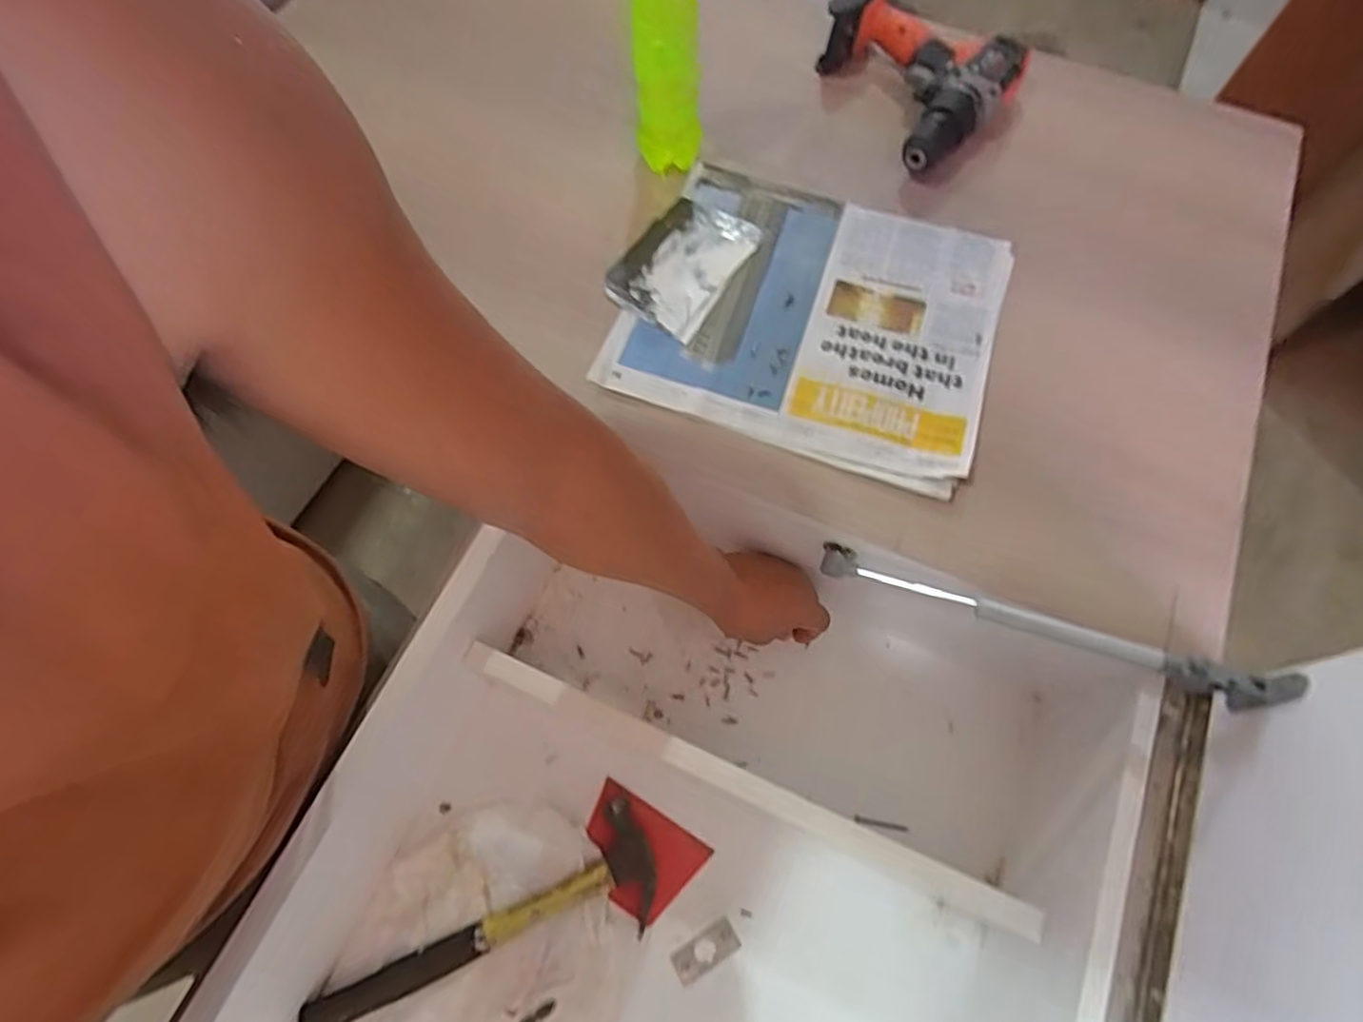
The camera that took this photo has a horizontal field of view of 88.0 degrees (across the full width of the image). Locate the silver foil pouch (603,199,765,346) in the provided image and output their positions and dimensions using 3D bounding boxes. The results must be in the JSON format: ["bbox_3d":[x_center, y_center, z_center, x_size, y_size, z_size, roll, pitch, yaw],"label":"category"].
[{"bbox_3d":[-0.001,-0.226,0.650,0.098,0.013,0.139,31,72,12],"label":"silver foil pouch"}]

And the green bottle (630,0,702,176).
[{"bbox_3d":[-0.014,-0.393,0.599,0.054,0.208,0.064,-2,68,0],"label":"green bottle"}]

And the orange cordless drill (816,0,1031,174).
[{"bbox_3d":[0.235,-0.436,0.703,0.137,0.072,0.189,-28,71,-10],"label":"orange cordless drill"}]

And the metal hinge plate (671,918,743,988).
[{"bbox_3d":[0.020,0.370,0.592,0.057,0.005,0.028,-28,70,-12],"label":"metal hinge plate"}]

